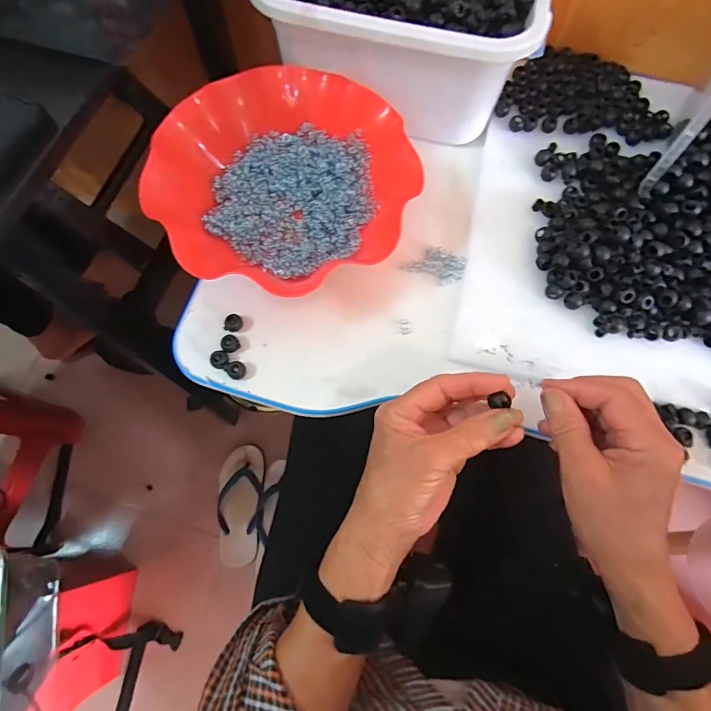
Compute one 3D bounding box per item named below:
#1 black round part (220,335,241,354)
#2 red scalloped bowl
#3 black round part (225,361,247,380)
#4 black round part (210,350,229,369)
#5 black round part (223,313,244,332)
[{"bbox_3d":[-0.108,-0.010,0.377,0.014,0.008,0.016,-27,74,-10],"label":"black round part"},{"bbox_3d":[-0.067,-0.154,0.394,0.208,0.061,0.219,0,71,-1],"label":"red scalloped bowl"},{"bbox_3d":[-0.101,0.012,0.369,0.015,0.011,0.015,0,71,-1],"label":"black round part"},{"bbox_3d":[-0.116,0.004,0.371,0.015,0.009,0.017,-16,72,-7],"label":"black round part"},{"bbox_3d":[-0.107,-0.029,0.382,0.014,0.009,0.015,0,71,-1],"label":"black round part"}]

